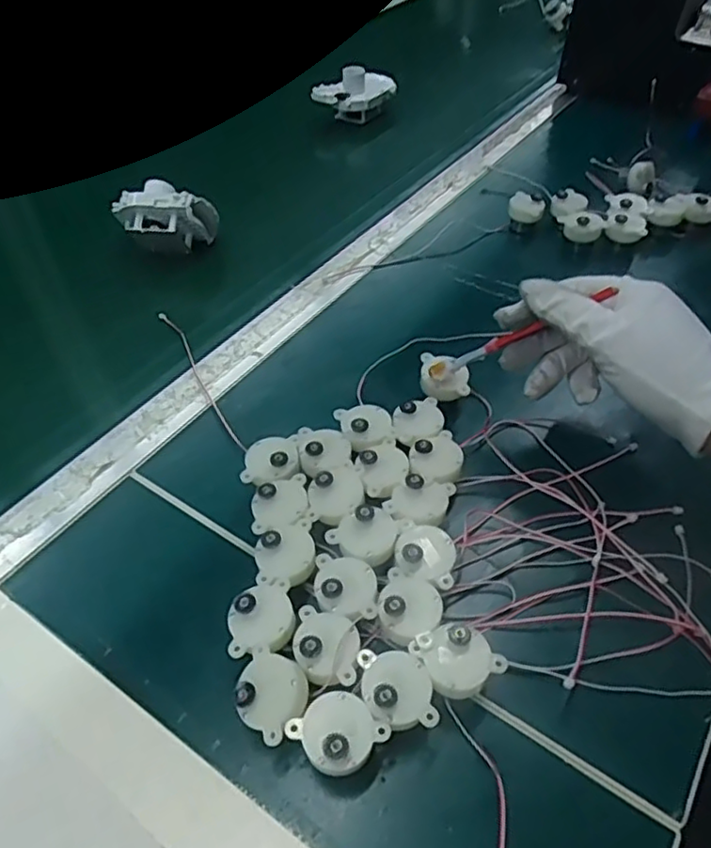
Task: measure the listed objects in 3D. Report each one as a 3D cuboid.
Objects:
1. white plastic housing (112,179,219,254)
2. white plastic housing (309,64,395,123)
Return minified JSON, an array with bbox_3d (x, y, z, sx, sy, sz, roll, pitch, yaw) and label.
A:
[{"bbox_3d":[-0.176,-0.184,0.573,0.089,0.054,0.047,10,48,11],"label":"white plastic housing"},{"bbox_3d":[0.000,-0.399,0.764,0.104,0.053,0.044,-13,48,-9],"label":"white plastic housing"}]

